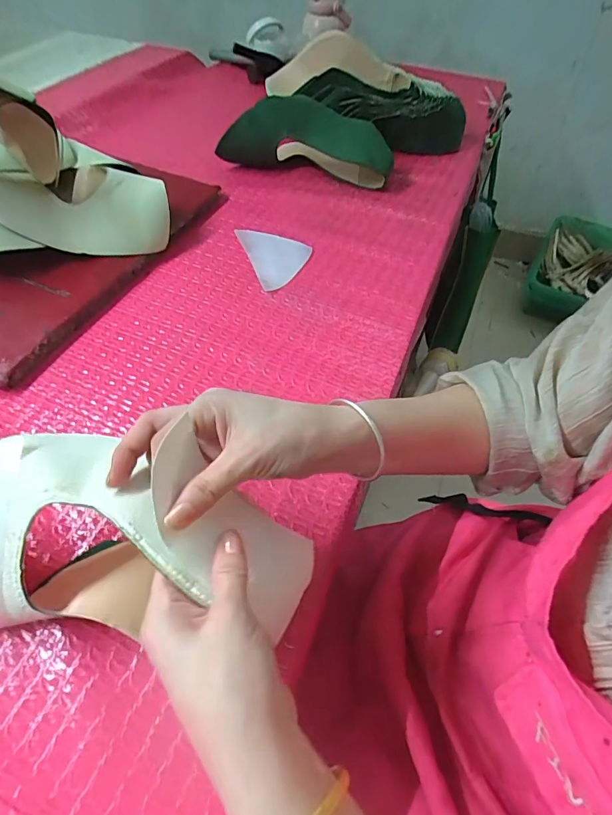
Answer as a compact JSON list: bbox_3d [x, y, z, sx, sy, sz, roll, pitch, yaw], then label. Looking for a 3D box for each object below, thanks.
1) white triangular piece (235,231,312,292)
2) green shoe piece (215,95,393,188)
[{"bbox_3d":[-0.035,-0.197,0.546,0.074,0.007,0.121,-16,55,-13],"label":"white triangular piece"},{"bbox_3d":[0.003,-0.386,0.617,0.245,0.094,0.084,7,53,3],"label":"green shoe piece"}]

